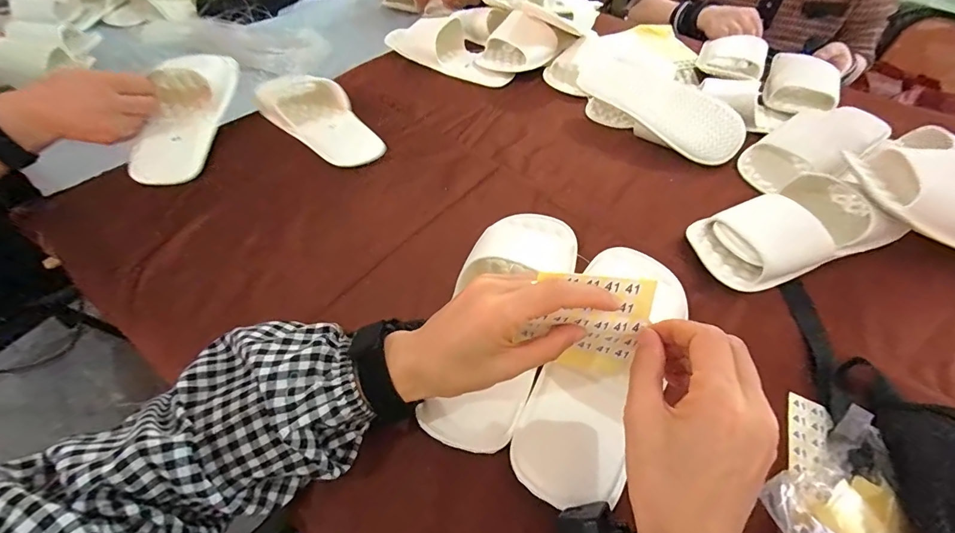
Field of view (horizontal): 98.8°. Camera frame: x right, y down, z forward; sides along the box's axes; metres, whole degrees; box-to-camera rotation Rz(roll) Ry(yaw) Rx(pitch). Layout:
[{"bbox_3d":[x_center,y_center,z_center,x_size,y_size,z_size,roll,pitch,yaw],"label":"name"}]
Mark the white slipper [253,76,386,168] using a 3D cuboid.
[{"bbox_3d":[-0.220,-0.205,0.562,0.099,0.043,0.202,-38,60,-27],"label":"white slipper"}]

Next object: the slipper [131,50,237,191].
[{"bbox_3d":[-0.374,-0.197,0.521,0.081,0.051,0.219,1,65,0],"label":"slipper"}]

